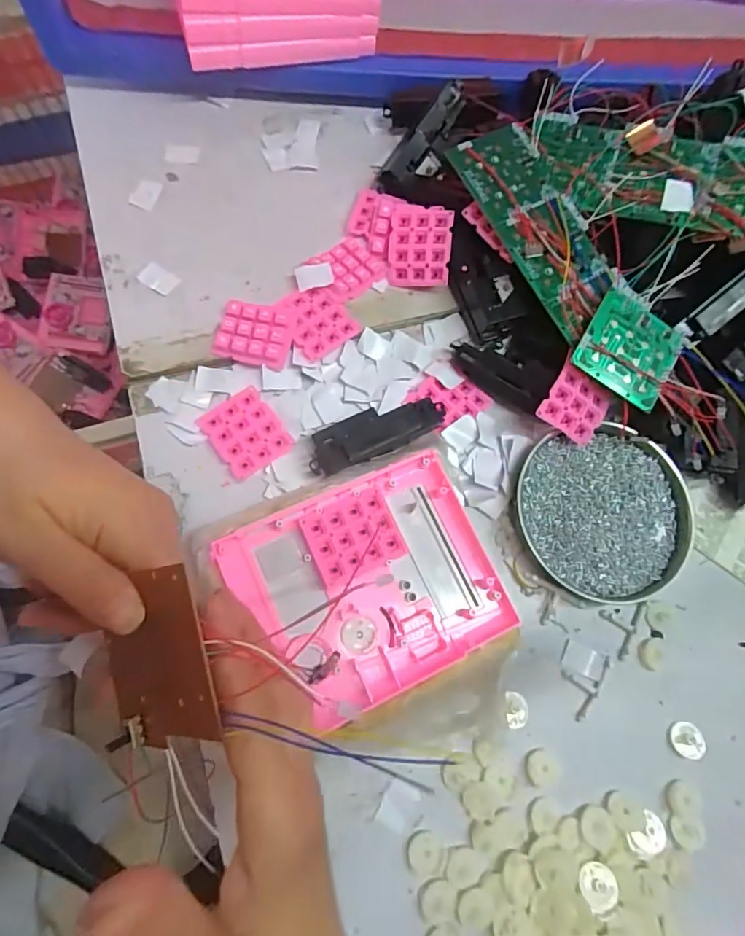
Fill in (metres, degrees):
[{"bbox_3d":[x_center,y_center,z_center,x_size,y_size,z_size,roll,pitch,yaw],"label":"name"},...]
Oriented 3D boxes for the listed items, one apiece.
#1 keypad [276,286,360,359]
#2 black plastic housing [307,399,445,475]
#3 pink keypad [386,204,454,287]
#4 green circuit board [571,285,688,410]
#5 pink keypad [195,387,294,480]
[{"bbox_3d":[-0.045,-0.119,0.393,0.050,0.009,0.056,-38,83,-16],"label":"keypad"},{"bbox_3d":[0.004,-0.026,0.369,0.106,0.027,0.039,-21,78,-11],"label":"black plastic housing"},{"bbox_3d":[0.039,-0.185,0.411,0.051,0.011,0.064,7,99,14],"label":"pink keypad"},{"bbox_3d":[0.190,-0.088,0.366,0.070,0.005,0.066,31,84,-7],"label":"green circuit board"},{"bbox_3d":[-0.096,-0.026,0.375,0.050,0.006,0.058,-36,81,-14],"label":"pink keypad"}]

